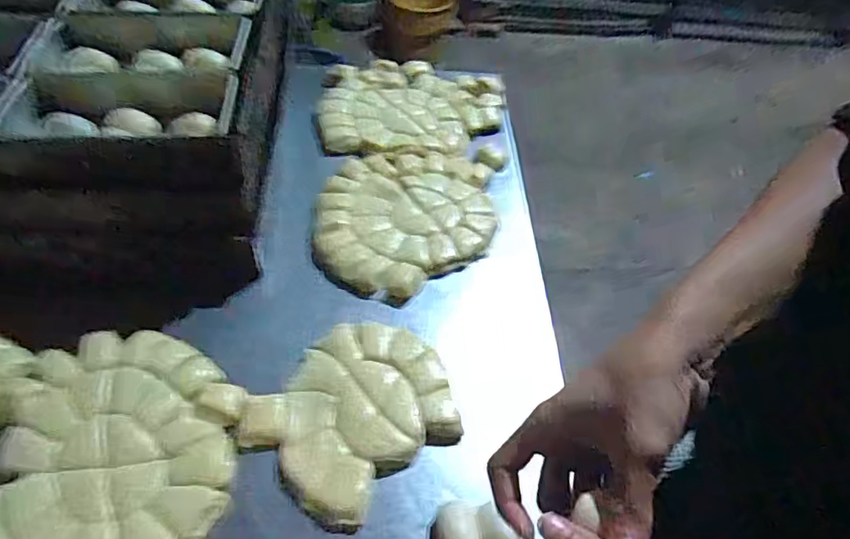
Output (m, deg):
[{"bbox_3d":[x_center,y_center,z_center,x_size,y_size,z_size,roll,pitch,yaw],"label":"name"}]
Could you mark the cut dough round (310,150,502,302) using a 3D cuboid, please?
[{"bbox_3d":[-0.019,-0.058,0.647,0.198,0.020,0.203,3,50,-3],"label":"cut dough round"}]

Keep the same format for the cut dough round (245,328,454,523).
[{"bbox_3d":[-0.059,0.117,0.494,0.142,0.013,0.162,36,56,22],"label":"cut dough round"}]

